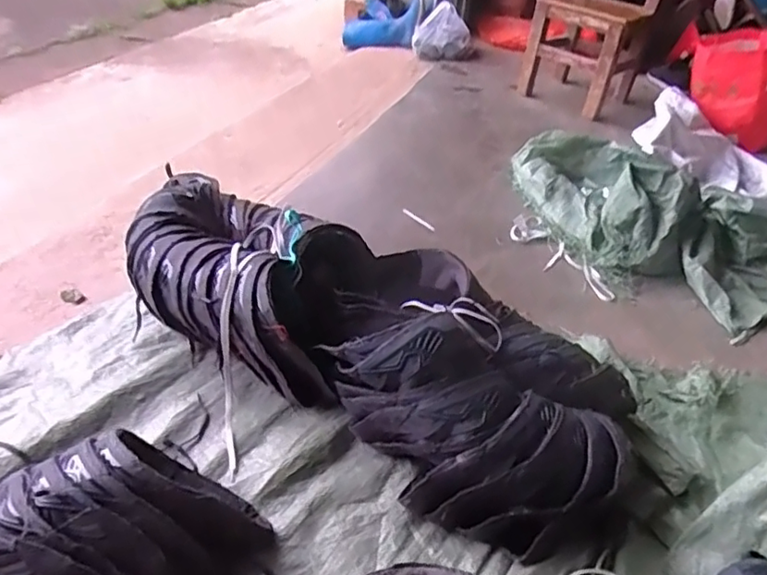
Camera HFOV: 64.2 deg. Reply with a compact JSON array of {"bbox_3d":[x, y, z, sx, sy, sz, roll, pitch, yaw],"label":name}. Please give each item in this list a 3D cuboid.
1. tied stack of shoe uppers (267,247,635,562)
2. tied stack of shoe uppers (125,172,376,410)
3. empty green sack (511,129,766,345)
[{"bbox_3d":[0.112,0.098,0.899,0.355,0.186,0.534,-22,45,-30],"label":"tied stack of shoe uppers"},{"bbox_3d":[-0.218,-0.006,1.012,0.402,0.197,0.273,23,42,22],"label":"tied stack of shoe uppers"},{"bbox_3d":[0.668,-0.197,1.423,0.792,0.177,0.579,24,42,23],"label":"empty green sack"}]

